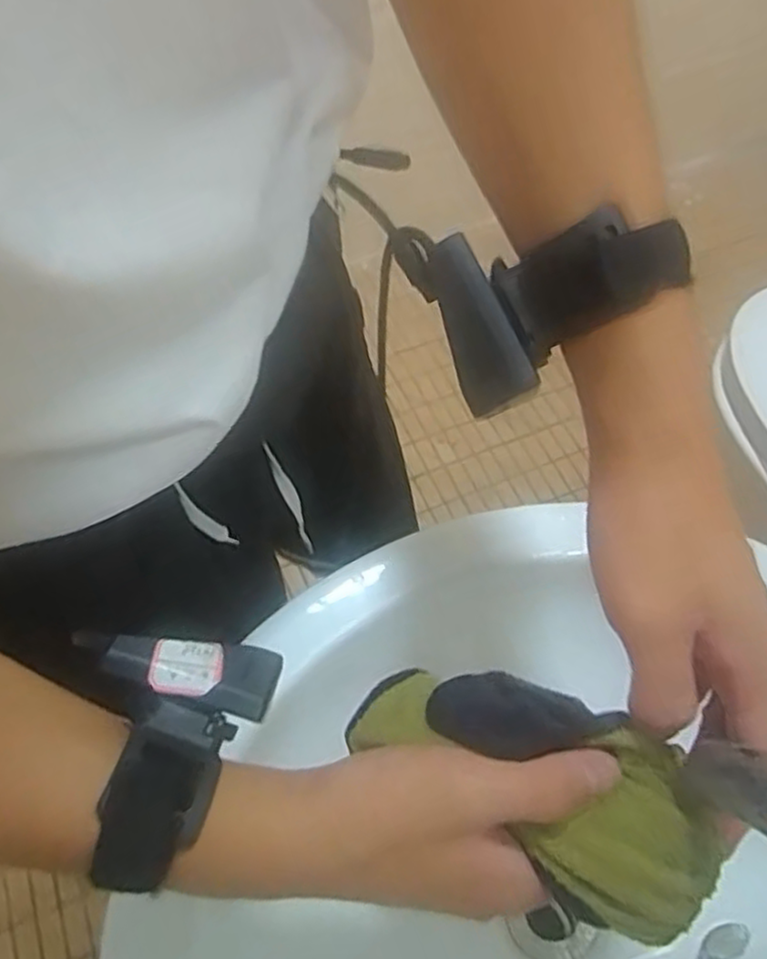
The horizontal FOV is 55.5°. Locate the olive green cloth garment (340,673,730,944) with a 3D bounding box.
[{"bbox_3d":[0.050,0.121,0.314,0.066,0.054,0.181,-31,22,-23],"label":"olive green cloth garment"}]

